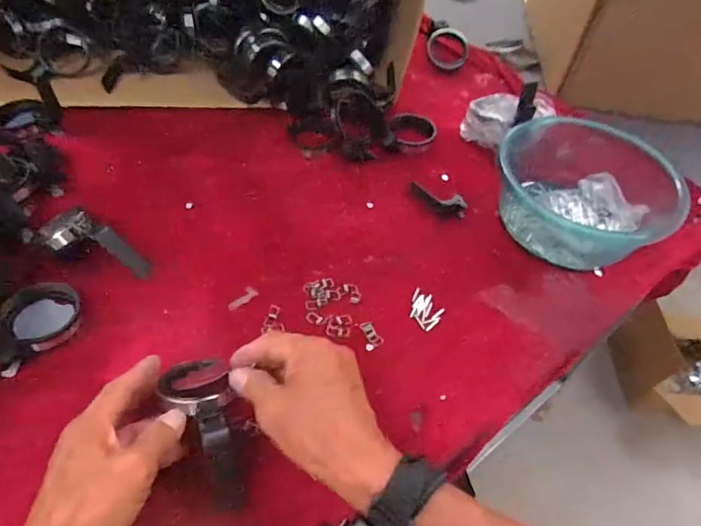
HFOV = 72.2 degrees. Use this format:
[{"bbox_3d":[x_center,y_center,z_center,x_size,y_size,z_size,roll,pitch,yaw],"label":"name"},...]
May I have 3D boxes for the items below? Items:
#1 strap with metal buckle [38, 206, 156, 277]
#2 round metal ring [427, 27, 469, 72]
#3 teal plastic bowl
[{"bbox_3d":[-0.263,-0.019,0.509,0.109,0.049,0.025,30,47,-22],"label":"strap with metal buckle"},{"bbox_3d":[0.161,-0.360,0.806,0.074,0.015,0.064,46,103,10],"label":"round metal ring"},{"bbox_3d":[0.268,-0.085,0.589,0.186,0.099,0.181,-1,52,-6],"label":"teal plastic bowl"}]

